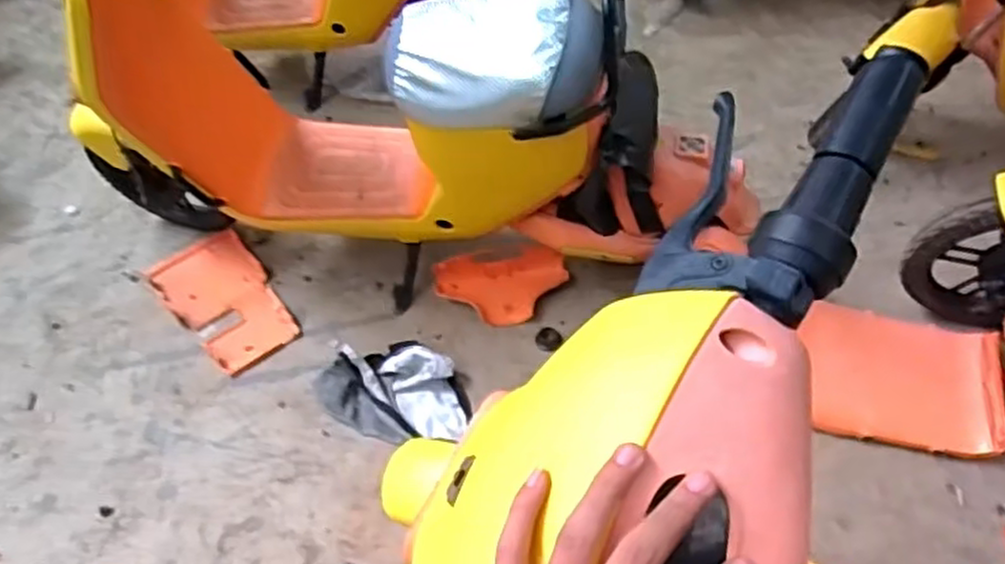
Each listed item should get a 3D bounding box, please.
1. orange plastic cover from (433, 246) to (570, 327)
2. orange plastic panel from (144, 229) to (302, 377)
[{"bbox_3d":[0.000,0.016,1.712,0.289,0.168,0.035,-8,11,2],"label":"orange plastic cover"},{"bbox_3d":[-0.651,0.030,1.762,0.219,0.041,0.411,-39,58,-23],"label":"orange plastic panel"}]

